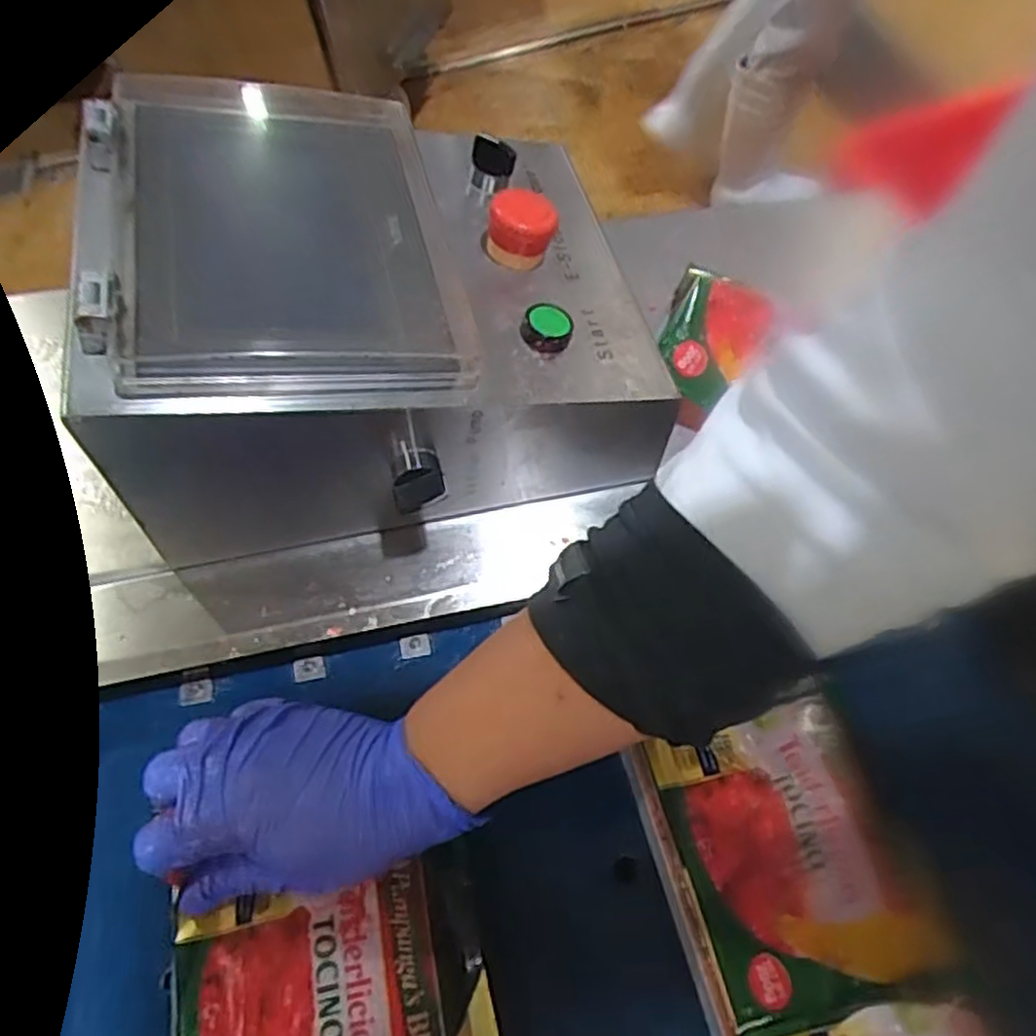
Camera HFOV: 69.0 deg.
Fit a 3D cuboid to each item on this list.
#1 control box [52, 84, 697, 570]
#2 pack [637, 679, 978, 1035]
[{"bbox_3d":[-0.069,-0.122,0.447,0.273,0.149,0.233,-10,60,-1],"label":"control box"},{"bbox_3d":[0.142,0.169,0.381,0.119,0.013,0.143,-14,60,-3],"label":"pack"}]

